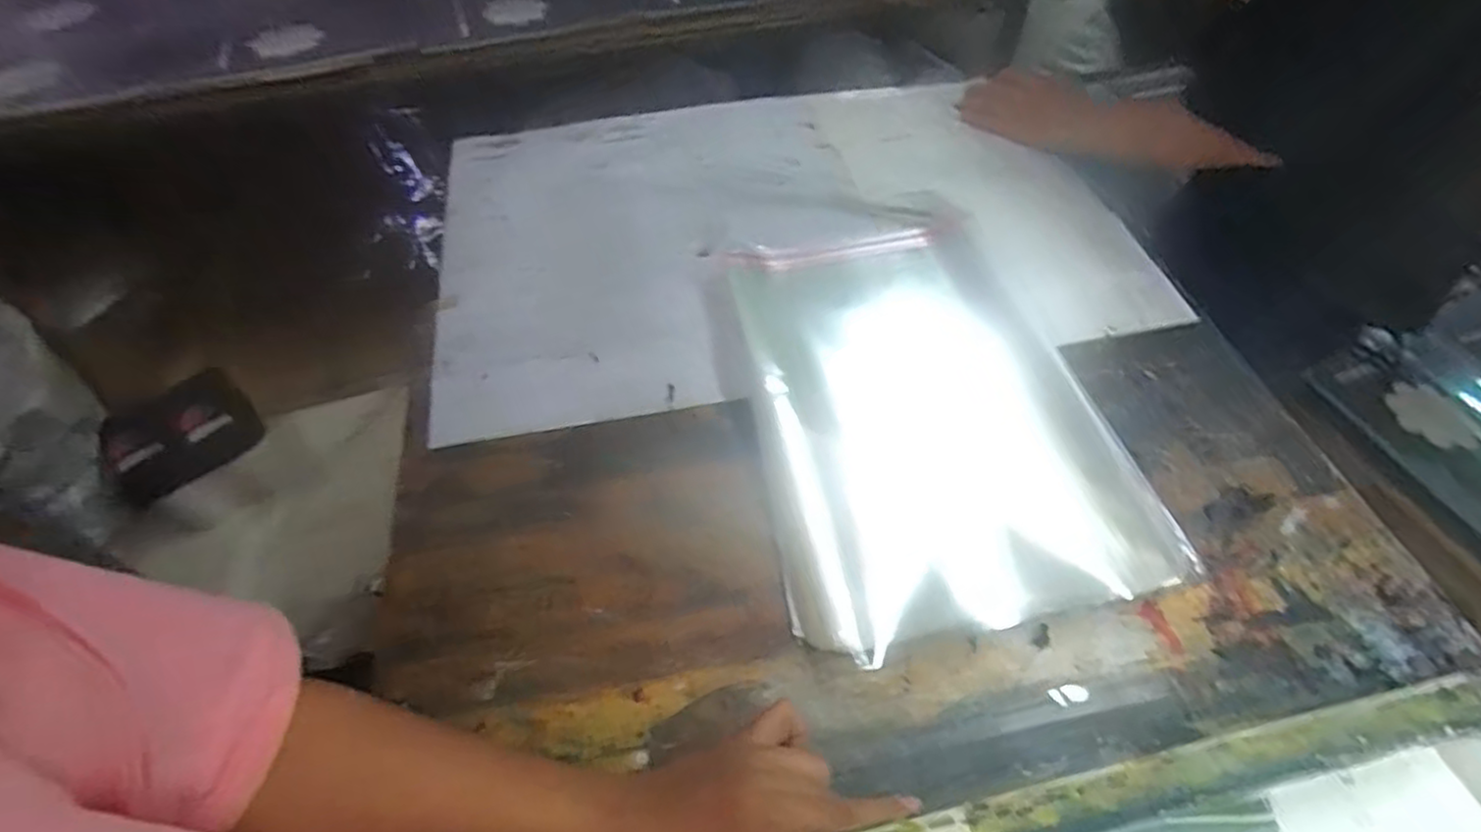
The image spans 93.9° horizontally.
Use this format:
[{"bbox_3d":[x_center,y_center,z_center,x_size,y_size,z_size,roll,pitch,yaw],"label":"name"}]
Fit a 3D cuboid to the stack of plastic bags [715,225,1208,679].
[{"bbox_3d":[0.145,-0.022,0.584,0.283,0.046,0.404,-9,53,-6],"label":"stack of plastic bags"}]

